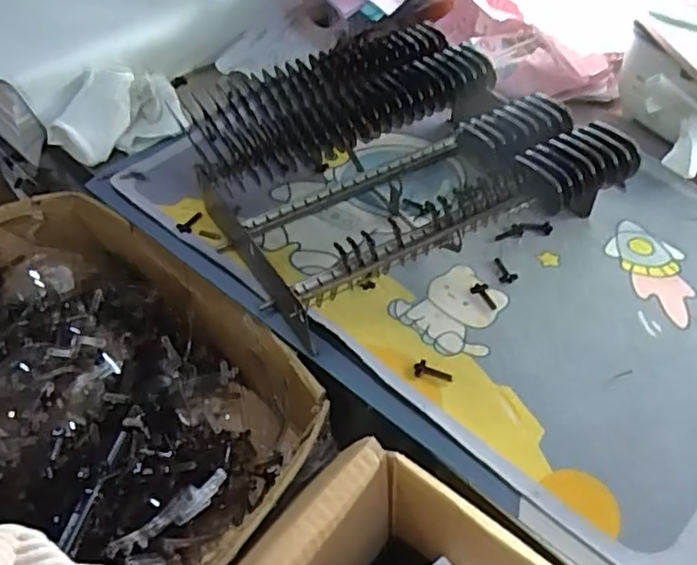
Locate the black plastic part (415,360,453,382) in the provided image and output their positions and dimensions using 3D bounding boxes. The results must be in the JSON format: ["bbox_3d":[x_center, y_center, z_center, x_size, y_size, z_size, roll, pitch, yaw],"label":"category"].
[{"bbox_3d":[0.064,0.067,0.482,0.029,0.004,0.013,13,48,14],"label":"black plastic part"}]

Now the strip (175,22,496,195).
[{"bbox_3d":[-0.009,-0.157,0.621,0.287,0.114,0.106,-23,50,-19],"label":"strip"}]

